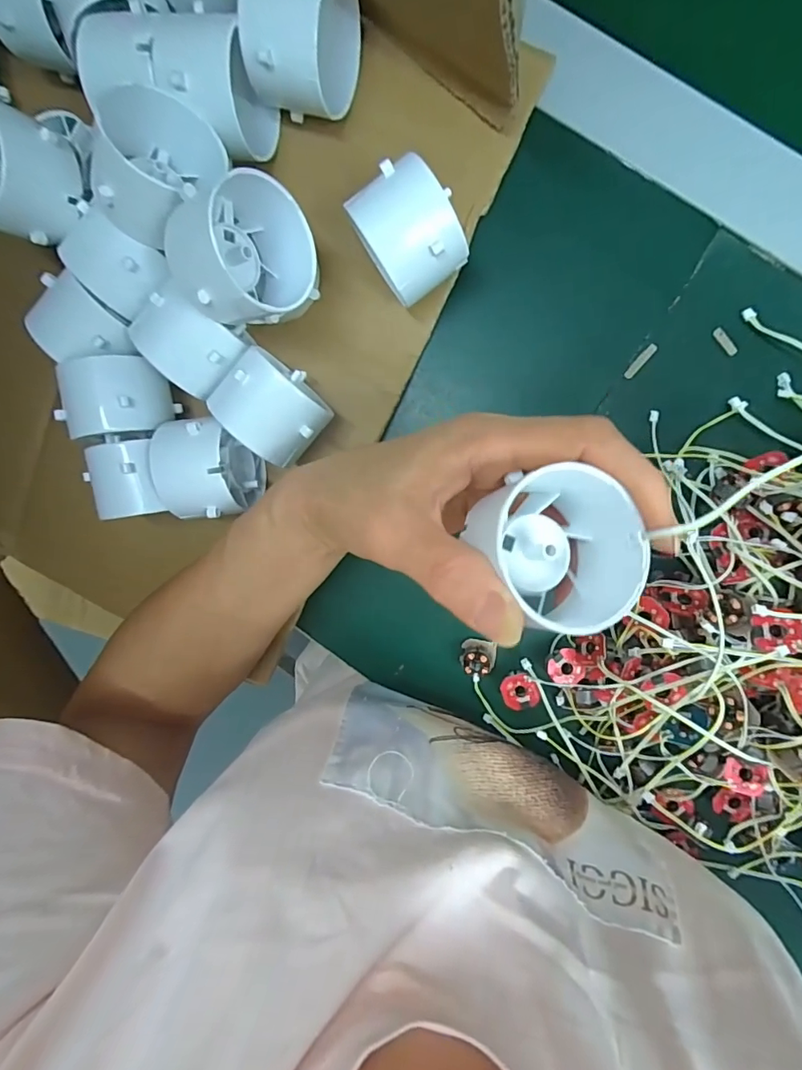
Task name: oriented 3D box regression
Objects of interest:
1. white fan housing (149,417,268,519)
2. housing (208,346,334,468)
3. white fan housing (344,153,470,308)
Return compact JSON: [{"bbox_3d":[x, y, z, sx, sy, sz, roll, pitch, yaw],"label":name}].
[{"bbox_3d":[-0.096,-0.032,0.247,0.040,0.043,0.045,-10,94,9],"label":"white fan housing"},{"bbox_3d":[-0.058,-0.060,0.240,0.045,0.049,0.037,44,100,3],"label":"housing"},{"bbox_3d":[0.005,-0.130,0.224,0.038,0.046,0.044,-36,89,10],"label":"white fan housing"}]

